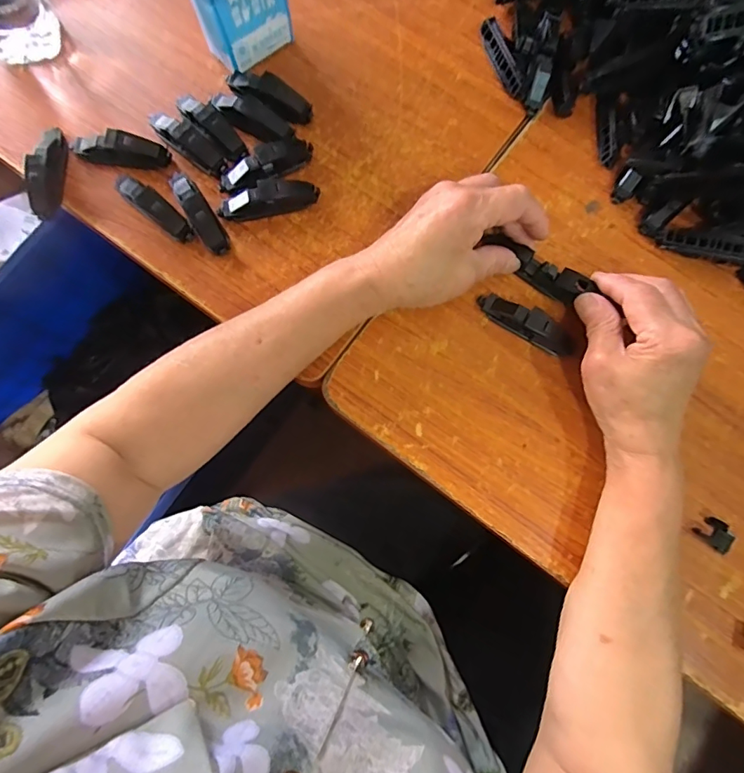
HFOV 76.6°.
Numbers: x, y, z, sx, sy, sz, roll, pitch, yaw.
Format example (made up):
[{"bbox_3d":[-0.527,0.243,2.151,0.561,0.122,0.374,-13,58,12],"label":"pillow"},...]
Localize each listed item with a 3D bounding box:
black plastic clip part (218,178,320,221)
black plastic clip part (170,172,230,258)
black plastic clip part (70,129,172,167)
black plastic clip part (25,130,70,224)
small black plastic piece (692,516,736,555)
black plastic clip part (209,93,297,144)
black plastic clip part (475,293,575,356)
[{"bbox_3d":[-0.082,-0.150,0.377,0.078,0.021,0.018,-15,80,-3],"label":"black plastic clip part"},{"bbox_3d":[-0.138,-0.140,0.373,0.019,0.022,0.080,-31,81,-6],"label":"black plastic clip part"},{"bbox_3d":[-0.206,-0.192,0.382,0.080,0.023,0.016,4,79,0],"label":"black plastic clip part"},{"bbox_3d":[-0.258,-0.174,0.376,0.020,0.024,0.081,-1,79,-1],"label":"black plastic clip part"},{"bbox_3d":[0.255,0.109,0.347,0.026,0.007,0.019,42,82,7],"label":"small black plastic piece"},{"bbox_3d":[-0.100,-0.224,0.389,0.073,0.016,0.025,35,81,6],"label":"black plastic clip part"},{"bbox_3d":[0.121,-0.049,0.363,0.080,0.022,0.018,29,80,4],"label":"black plastic clip part"}]

